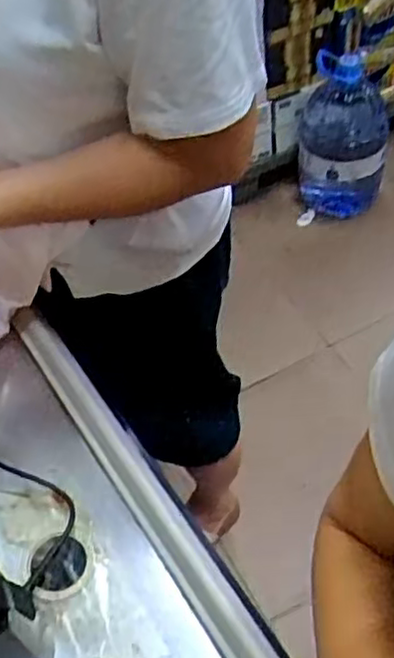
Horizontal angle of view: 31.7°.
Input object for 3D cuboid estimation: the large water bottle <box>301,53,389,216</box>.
[{"bbox_3d":[0.365,-0.472,1.738,0.208,0.353,0.215,1,51,7],"label":"large water bottle"}]

